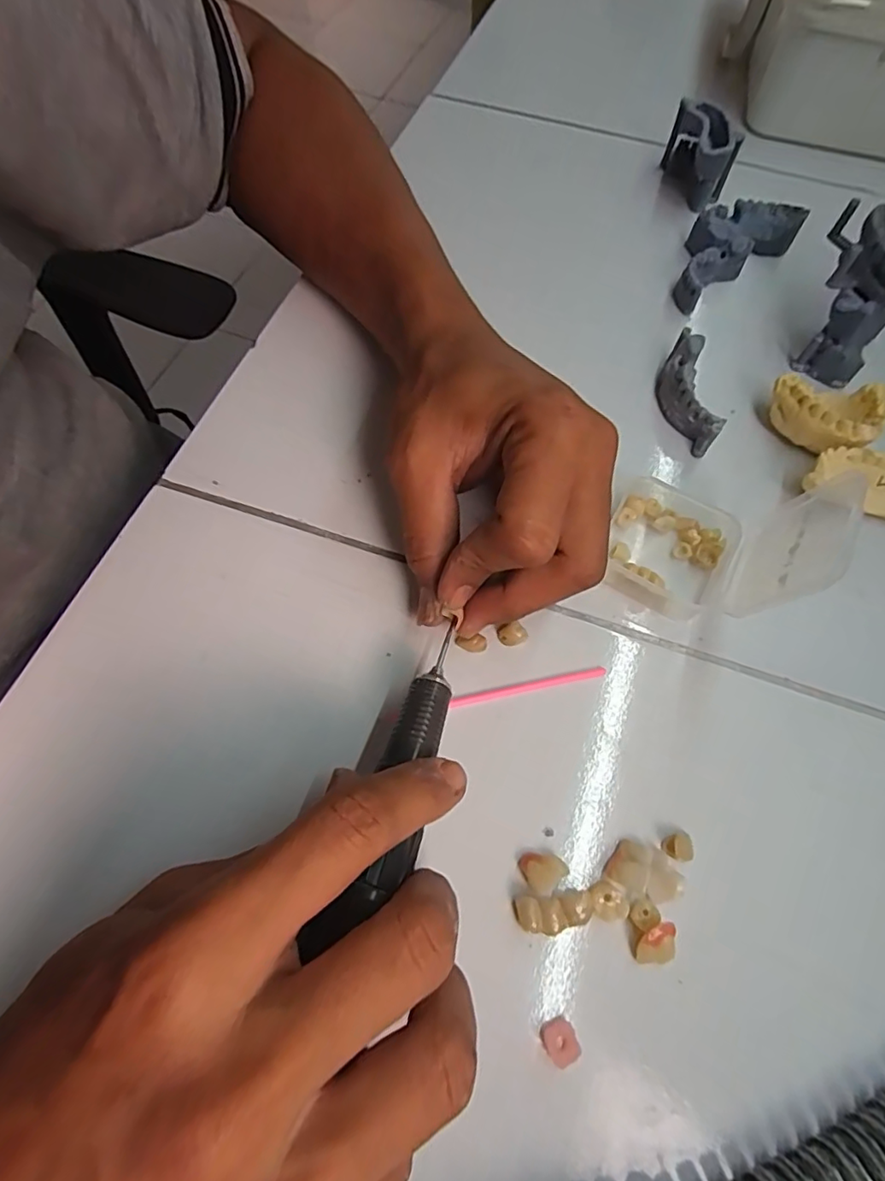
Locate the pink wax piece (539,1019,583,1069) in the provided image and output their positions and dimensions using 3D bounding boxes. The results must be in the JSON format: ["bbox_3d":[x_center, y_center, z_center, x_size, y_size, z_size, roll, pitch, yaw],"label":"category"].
[{"bbox_3d":[0.038,0.147,0.181,0.011,0.004,0.011,-25,68,-13],"label":"pink wax piece"}]

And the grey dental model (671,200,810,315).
[{"bbox_3d":[0.178,-0.218,0.357,0.102,0.027,0.044,-34,70,-17],"label":"grey dental model"}]

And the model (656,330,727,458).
[{"bbox_3d":[0.129,-0.107,0.298,0.022,0.020,0.067,3,64,-1],"label":"model"}]

